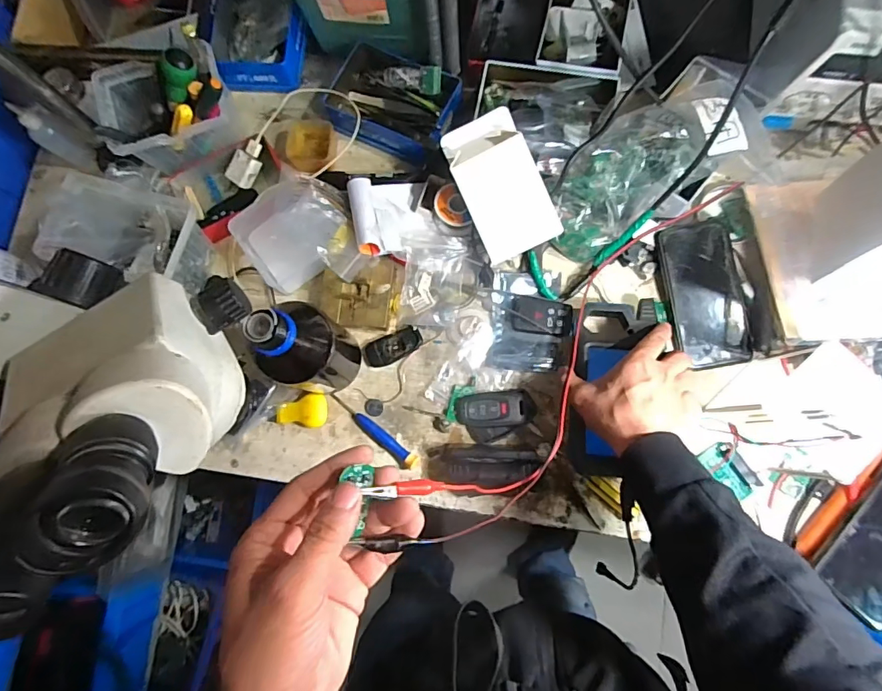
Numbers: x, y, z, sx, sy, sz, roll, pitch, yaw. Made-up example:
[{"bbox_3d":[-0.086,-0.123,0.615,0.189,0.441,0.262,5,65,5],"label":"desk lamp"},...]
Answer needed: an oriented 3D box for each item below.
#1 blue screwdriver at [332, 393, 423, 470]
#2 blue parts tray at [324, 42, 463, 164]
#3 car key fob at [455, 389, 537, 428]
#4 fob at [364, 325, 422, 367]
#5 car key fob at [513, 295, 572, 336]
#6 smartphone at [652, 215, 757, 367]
[{"bbox_3d":[-0.076,0.098,0.533,0.123,0.015,0.017,35,84,8],"label":"blue screwdriver"},{"bbox_3d":[-0.058,-0.293,0.578,0.158,0.048,0.114,25,83,7],"label":"blue parts tray"},{"bbox_3d":[0.061,0.070,0.524,0.085,0.016,0.040,-5,80,3],"label":"car key fob"},{"bbox_3d":[-0.056,0.001,0.550,0.069,0.008,0.031,-29,80,-1],"label":"fob"},{"bbox_3d":[0.114,-0.034,0.535,0.067,0.015,0.039,12,82,5],"label":"car key fob"},{"bbox_3d":[0.289,-0.056,0.517,0.078,0.016,0.157,-10,80,2],"label":"smartphone"}]

